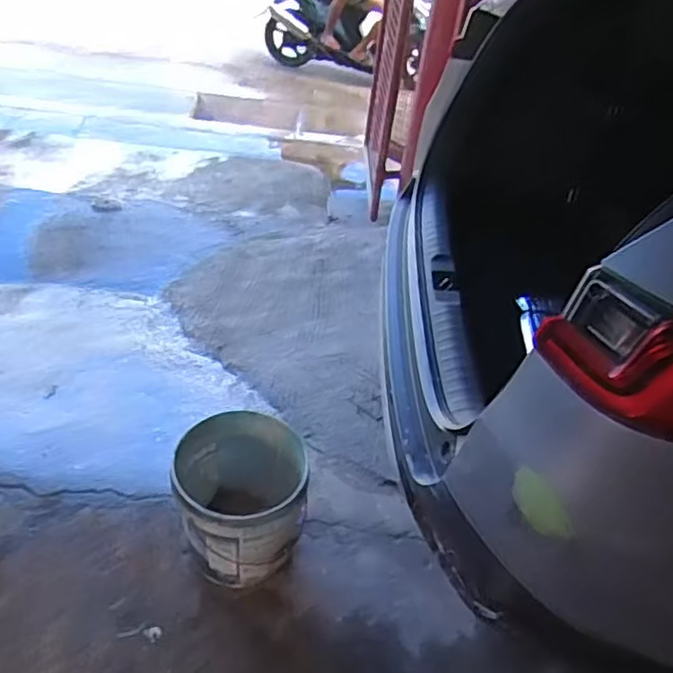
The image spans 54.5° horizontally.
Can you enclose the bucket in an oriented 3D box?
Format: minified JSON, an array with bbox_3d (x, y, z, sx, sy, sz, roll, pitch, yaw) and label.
[{"bbox_3d":[-0.233,0.405,1.607,0.306,0.299,0.317,4,39,-3],"label":"bucket"}]

